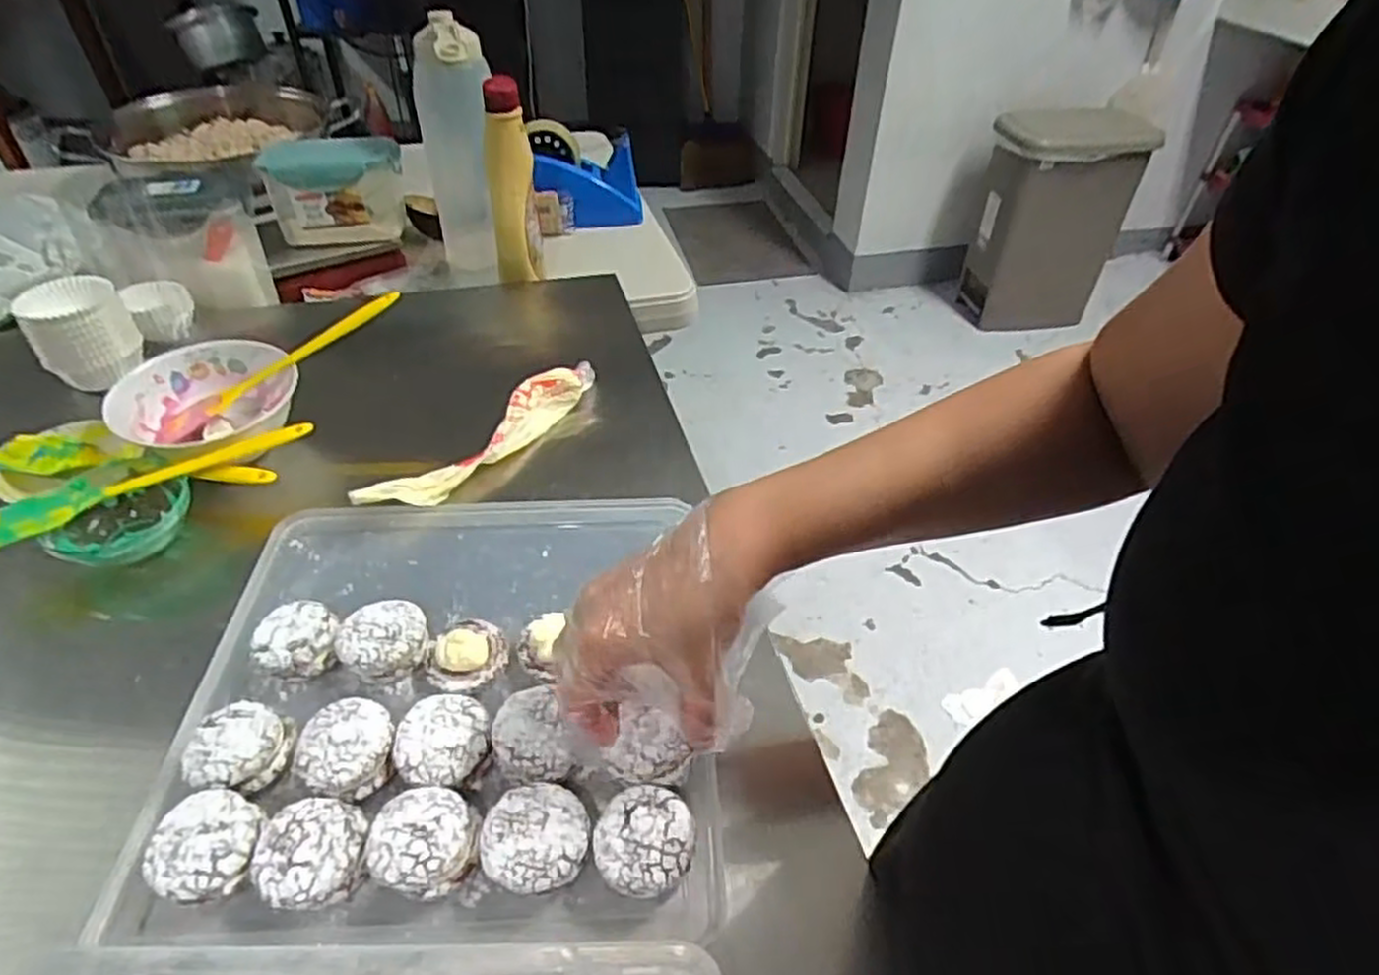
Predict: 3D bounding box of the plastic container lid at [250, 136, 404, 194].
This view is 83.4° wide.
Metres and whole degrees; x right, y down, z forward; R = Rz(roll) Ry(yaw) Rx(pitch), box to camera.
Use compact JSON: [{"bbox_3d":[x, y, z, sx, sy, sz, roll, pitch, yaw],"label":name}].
[{"bbox_3d":[-0.398,-0.368,0.870,0.130,0.035,0.099,8,42,6],"label":"plastic container lid"}]

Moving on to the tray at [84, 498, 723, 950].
[{"bbox_3d":[-0.136,0.109,0.453,0.302,0.032,0.297,0,42,-3],"label":"tray"}]

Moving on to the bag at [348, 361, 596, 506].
[{"bbox_3d":[-0.153,-0.038,0.606,0.030,0.034,0.222,28,48,25],"label":"bag"}]

